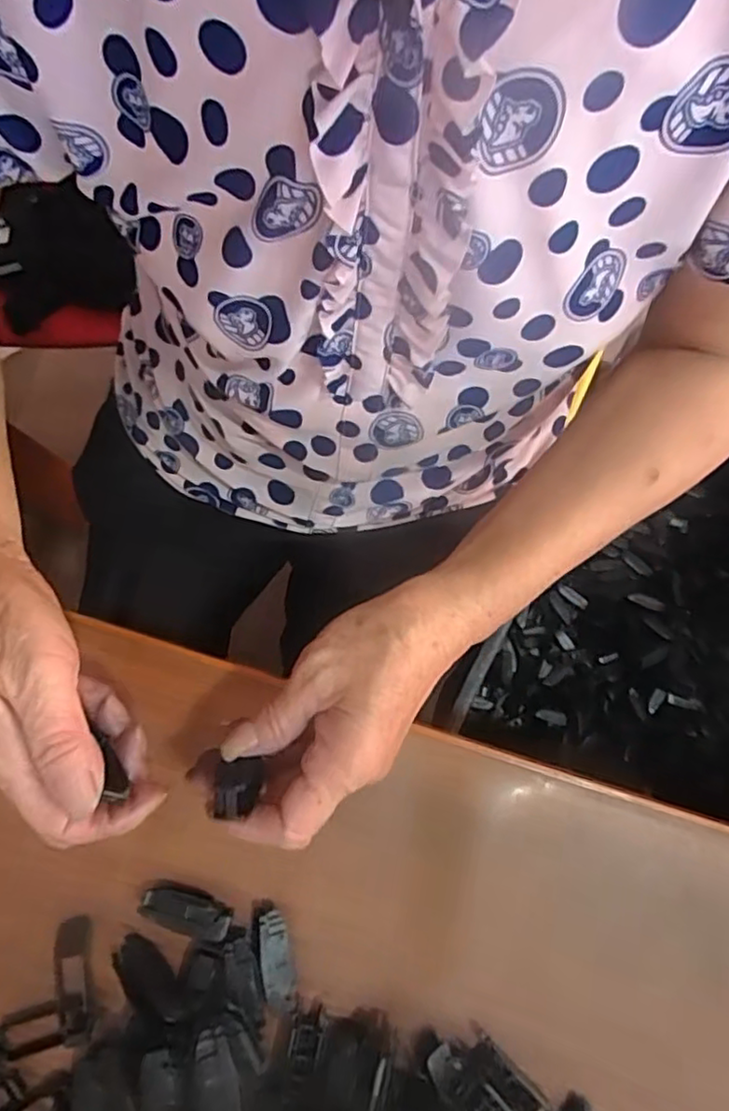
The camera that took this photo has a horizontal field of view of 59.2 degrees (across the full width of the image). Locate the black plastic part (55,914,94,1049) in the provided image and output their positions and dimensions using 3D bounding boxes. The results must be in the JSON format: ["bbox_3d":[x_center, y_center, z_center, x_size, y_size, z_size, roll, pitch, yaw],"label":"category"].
[{"bbox_3d":[-0.151,0.221,0.334,0.017,0.009,0.057,-13,64,-1],"label":"black plastic part"}]

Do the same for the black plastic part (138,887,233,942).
[{"bbox_3d":[-0.095,0.191,0.345,0.047,0.020,0.016,18,80,5],"label":"black plastic part"}]

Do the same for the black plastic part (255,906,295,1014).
[{"bbox_3d":[-0.047,0.210,0.336,0.017,0.021,0.044,-11,79,-1],"label":"black plastic part"}]

